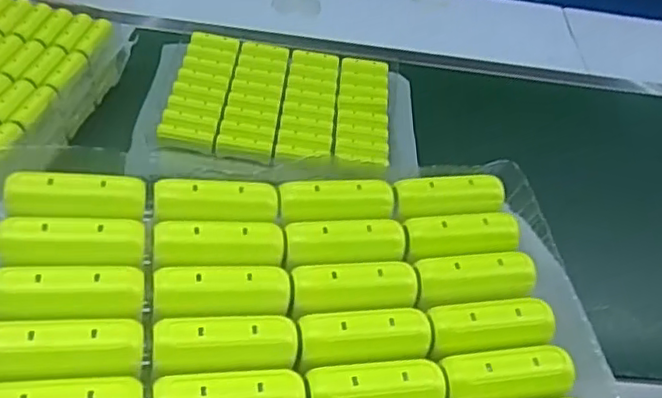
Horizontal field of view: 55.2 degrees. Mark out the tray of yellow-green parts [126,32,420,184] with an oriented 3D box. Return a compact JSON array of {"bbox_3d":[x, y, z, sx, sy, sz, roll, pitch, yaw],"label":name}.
[{"bbox_3d":[-0.071,-0.129,0.958,0.402,0.049,0.286,7,47,-4],"label":"tray of yellow-green parts"}]

